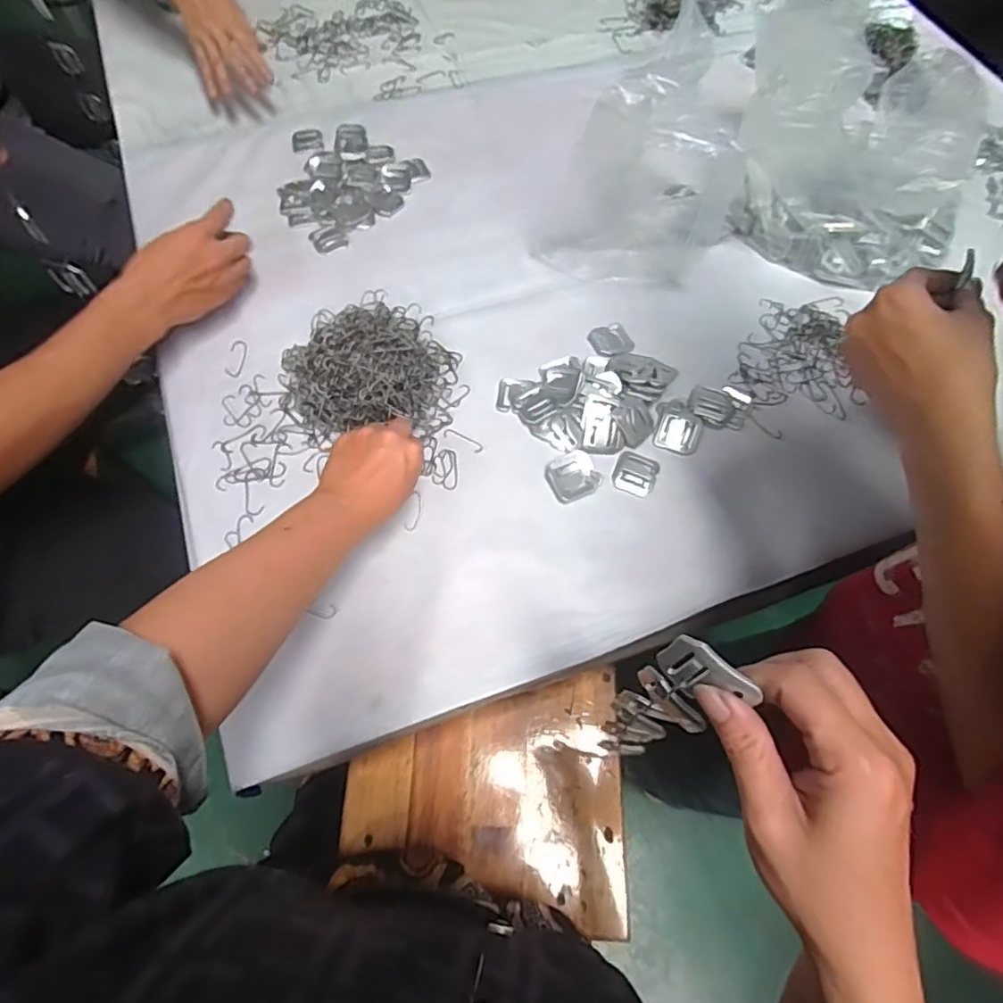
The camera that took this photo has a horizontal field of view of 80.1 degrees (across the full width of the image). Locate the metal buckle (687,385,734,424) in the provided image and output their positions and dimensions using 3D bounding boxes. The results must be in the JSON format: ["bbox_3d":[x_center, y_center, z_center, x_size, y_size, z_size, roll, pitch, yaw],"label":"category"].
[{"bbox_3d":[0.207,-0.096,0.589,0.042,0.011,0.040,23,65,9],"label":"metal buckle"}]

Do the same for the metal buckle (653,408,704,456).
[{"bbox_3d":[0.171,-0.068,0.577,0.041,0.008,0.043,23,65,9],"label":"metal buckle"}]

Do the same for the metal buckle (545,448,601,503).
[{"bbox_3d":[0.066,-0.024,0.555,0.047,0.006,0.044,-26,67,-14],"label":"metal buckle"}]

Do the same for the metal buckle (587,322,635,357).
[{"bbox_3d":[0.114,-0.169,0.627,0.044,0.005,0.042,-19,66,-11],"label":"metal buckle"}]

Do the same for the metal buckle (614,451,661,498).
[{"bbox_3d":[0.126,-0.026,0.559,0.038,0.004,0.042,21,64,8],"label":"metal buckle"}]

